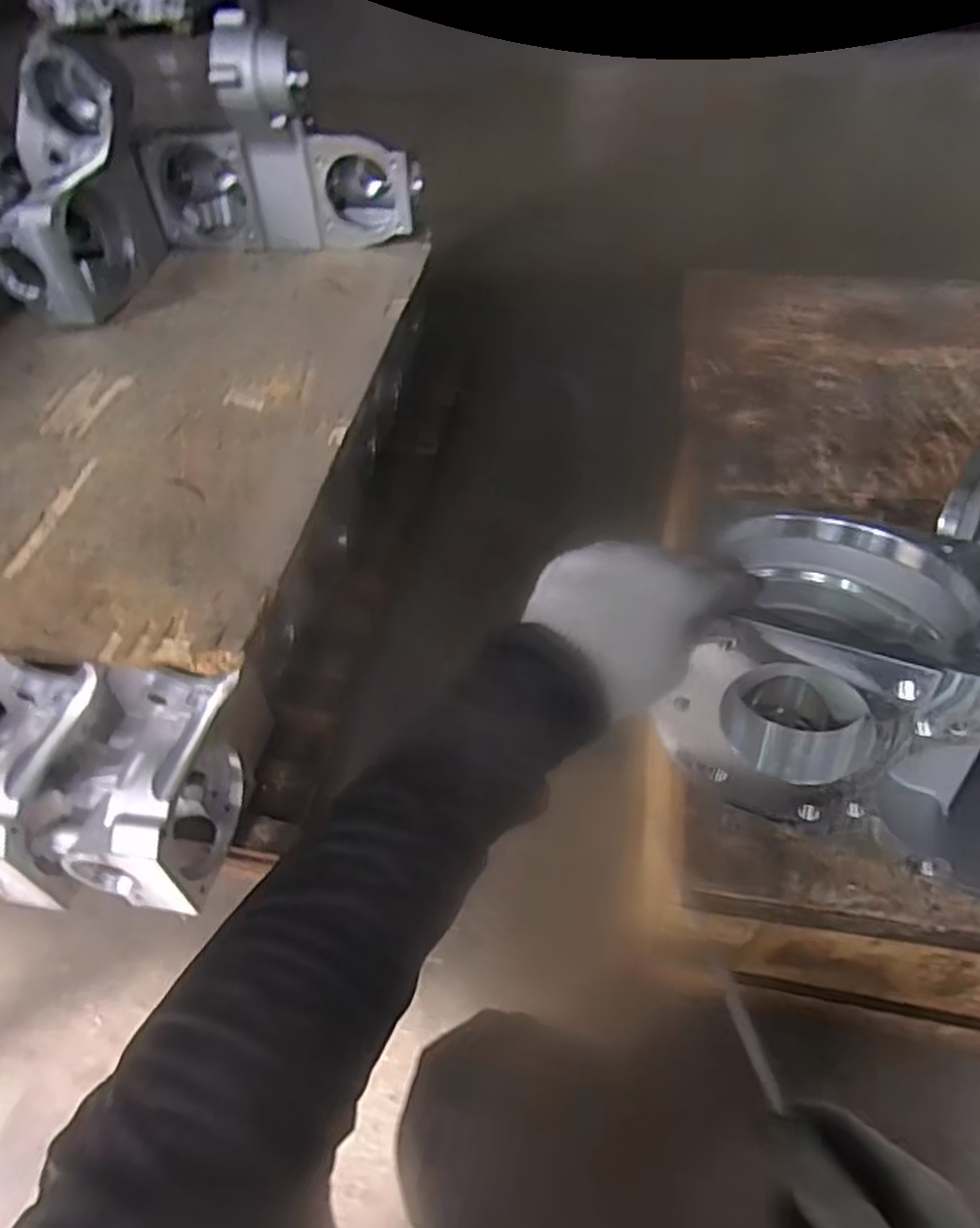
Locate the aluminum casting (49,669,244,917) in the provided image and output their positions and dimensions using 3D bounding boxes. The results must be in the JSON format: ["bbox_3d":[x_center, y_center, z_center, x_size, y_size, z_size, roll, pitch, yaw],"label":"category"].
[{"bbox_3d":[-0.404,0.215,0.887,0.154,0.194,0.228,9,50,11],"label":"aluminum casting"}]

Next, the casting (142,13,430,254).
[{"bbox_3d":[-0.363,-0.794,1.234,0.452,0.305,0.167,0,49,4],"label":"casting"}]

